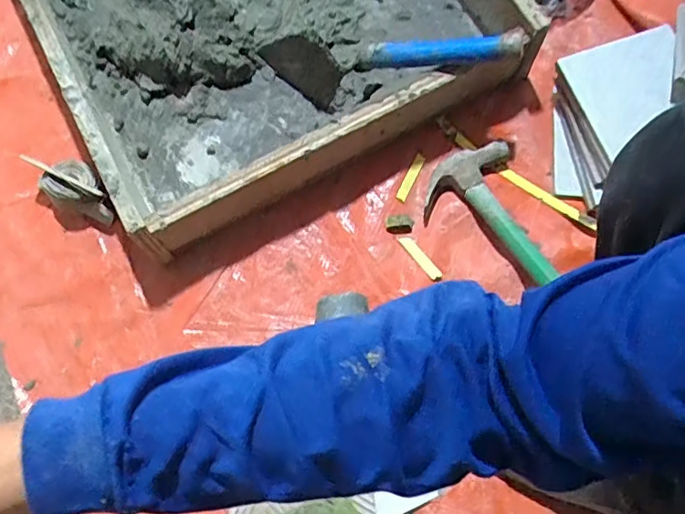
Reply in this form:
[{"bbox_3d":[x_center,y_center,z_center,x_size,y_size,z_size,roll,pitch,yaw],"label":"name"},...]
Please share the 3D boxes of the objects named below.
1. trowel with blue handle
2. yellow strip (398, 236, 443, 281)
[{"bbox_3d":[0.043,-0.226,0.637,0.303,0.088,0.061,3,72,23],"label":"trowel with blue handle"},{"bbox_3d":[0.091,0.000,0.650,0.013,0.004,0.065,-38,75,-9],"label":"yellow strip"}]

